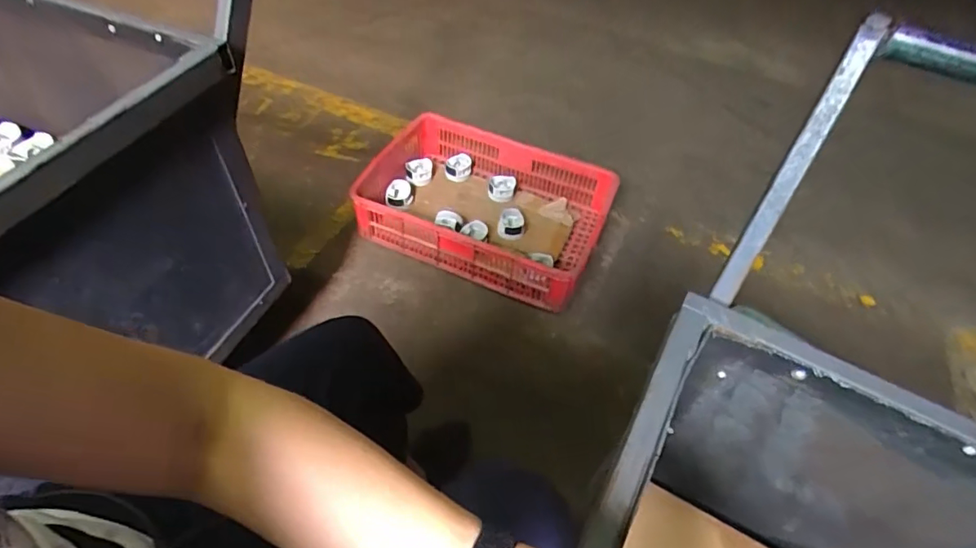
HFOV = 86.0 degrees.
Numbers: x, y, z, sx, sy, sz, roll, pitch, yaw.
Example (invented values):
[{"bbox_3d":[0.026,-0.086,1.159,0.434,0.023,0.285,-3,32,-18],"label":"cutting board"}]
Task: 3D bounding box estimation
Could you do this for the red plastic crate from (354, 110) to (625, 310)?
[{"bbox_3d":[-0.008,-0.198,1.447,0.628,0.176,0.432,19,51,10],"label":"red plastic crate"}]

